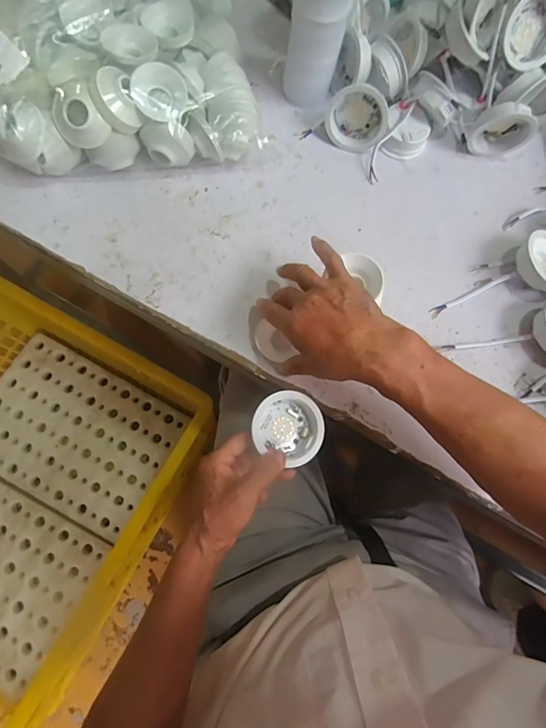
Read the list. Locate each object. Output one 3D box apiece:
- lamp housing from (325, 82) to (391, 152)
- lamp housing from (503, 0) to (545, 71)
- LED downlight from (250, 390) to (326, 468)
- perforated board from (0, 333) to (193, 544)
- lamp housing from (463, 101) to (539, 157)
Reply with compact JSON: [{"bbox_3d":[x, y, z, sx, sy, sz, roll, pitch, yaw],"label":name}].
[{"bbox_3d":[0.101,-0.291,0.470,0.069,0.065,0.034,37,64,-9],"label":"lamp housing"},{"bbox_3d":[0.295,-0.383,0.456,0.065,0.036,0.070,28,116,-31],"label":"lamp housing"},{"bbox_3d":[0.016,0.064,0.393,0.068,0.026,0.070,0,78,-2],"label":"LED downlight"},{"bbox_3d":[-0.542,0.187,1.079,0.498,0.024,0.369,29,79,4],"label":"perforated board"},{"bbox_3d":[0.278,-0.283,0.478,0.066,0.066,0.034,31,77,3],"label":"lamp housing"}]

